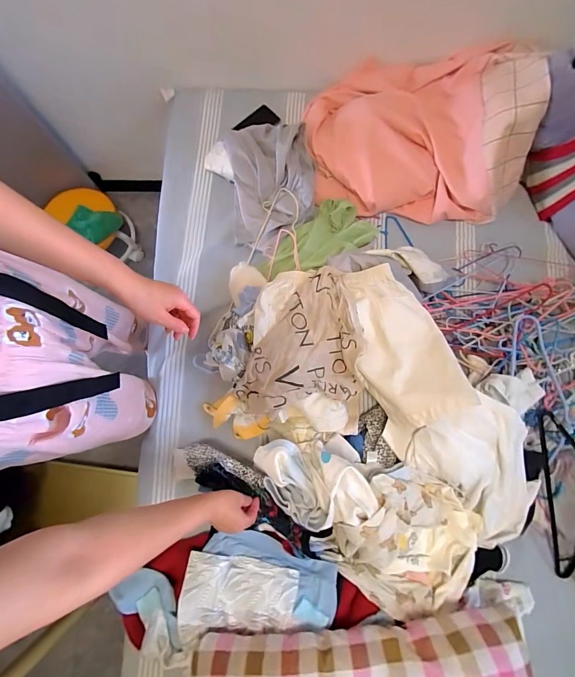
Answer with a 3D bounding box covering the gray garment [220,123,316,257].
[{"bbox_3d":[-0.042,-0.397,0.853,0.221,0.072,0.330,-7,79,-1],"label":"gray garment"}]

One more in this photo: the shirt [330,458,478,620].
[{"bbox_3d":[0.221,0.394,0.637,0.316,0.125,0.270,8,79,2],"label":"shirt"}]

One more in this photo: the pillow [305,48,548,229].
[{"bbox_3d":[0.328,-0.548,0.833,0.551,0.156,0.424,4,79,1],"label":"pillow"}]

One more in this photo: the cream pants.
[{"bbox_3d":[0.231,0.000,0.699,0.203,0.077,0.357,-22,79,-4],"label":"cream pants"}]

